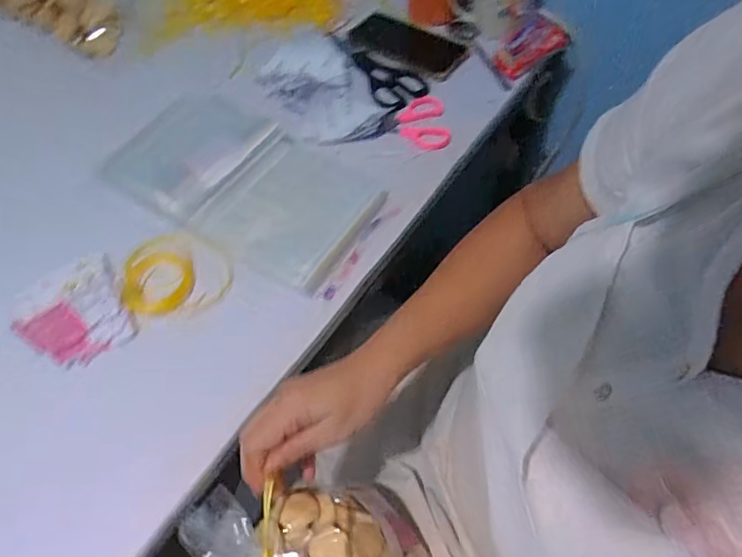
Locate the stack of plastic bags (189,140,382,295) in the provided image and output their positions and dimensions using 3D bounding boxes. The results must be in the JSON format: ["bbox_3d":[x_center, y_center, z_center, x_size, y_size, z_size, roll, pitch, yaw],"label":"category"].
[{"bbox_3d":[-0.087,-0.076,0.574,0.160,0.018,0.167,30,63,19],"label":"stack of plastic bags"}]

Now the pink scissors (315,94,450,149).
[{"bbox_3d":[0.019,-0.190,0.651,0.155,0.014,0.087,-10,58,-4],"label":"pink scissors"}]

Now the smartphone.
[{"bbox_3d":[0.048,-0.330,0.736,0.167,0.007,0.090,30,63,19],"label":"smartphone"}]

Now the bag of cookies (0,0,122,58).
[{"bbox_3d":[-0.452,-0.386,0.729,0.187,0.085,0.066,14,58,-8],"label":"bag of cookies"}]

